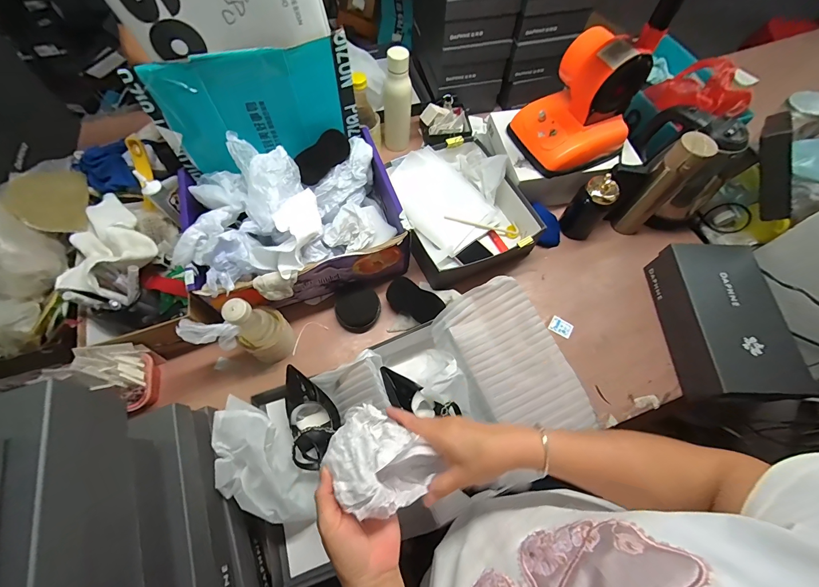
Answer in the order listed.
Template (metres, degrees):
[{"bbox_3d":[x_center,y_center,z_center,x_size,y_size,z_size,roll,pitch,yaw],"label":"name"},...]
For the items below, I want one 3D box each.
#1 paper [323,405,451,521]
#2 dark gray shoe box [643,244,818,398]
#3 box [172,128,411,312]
[{"bbox_3d":[-0.033,0.183,0.368,0.112,0.072,0.086,31,68,13],"label":"paper"},{"bbox_3d":[0.625,0.055,0.684,0.196,0.111,0.294,2,65,0],"label":"dark gray shoe box"},{"bbox_3d":[-0.229,-0.146,0.697,0.401,0.179,0.308,-19,67,-10],"label":"box"}]

